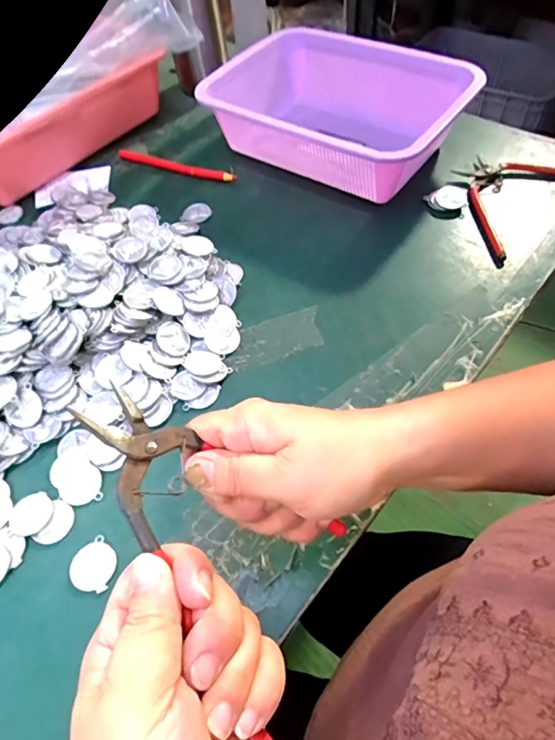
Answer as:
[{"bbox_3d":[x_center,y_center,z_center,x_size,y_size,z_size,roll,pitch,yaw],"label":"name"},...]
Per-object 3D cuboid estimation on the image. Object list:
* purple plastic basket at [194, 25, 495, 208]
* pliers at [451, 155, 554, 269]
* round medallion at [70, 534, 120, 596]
[{"bbox_3d":[0.064,-0.277,0.516,0.242,0.081,0.183,28,63,21],"label":"purple plastic basket"},{"bbox_3d":[0.234,-0.182,0.475,0.182,0.011,0.113,-35,60,-17],"label":"pliers"},{"bbox_3d":[-0.119,0.129,0.308,0.032,0.004,0.029,35,66,24],"label":"round medallion"}]

